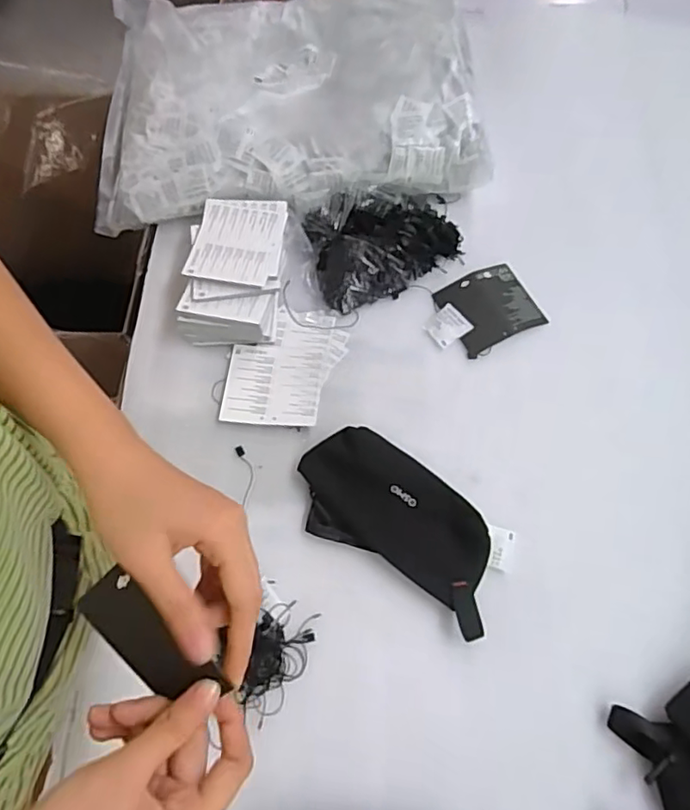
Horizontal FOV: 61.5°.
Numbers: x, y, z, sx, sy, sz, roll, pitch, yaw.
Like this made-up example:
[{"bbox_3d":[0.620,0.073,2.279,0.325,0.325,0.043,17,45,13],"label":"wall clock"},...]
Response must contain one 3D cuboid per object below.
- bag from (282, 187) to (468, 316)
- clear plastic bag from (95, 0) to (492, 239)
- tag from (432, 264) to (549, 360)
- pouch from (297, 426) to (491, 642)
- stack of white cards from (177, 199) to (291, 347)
[{"bbox_3d":[0.036,-0.185,0.652,0.191,0.057,0.126,-19,65,-6],"label":"bag"},{"bbox_3d":[-0.075,-0.391,0.732,0.455,0.096,0.355,-5,65,1],"label":"clear plastic bag"},{"bbox_3d":[0.158,-0.107,0.633,0.095,0.013,0.088,-25,66,-8],"label":"tag"},{"bbox_3d":[0.049,0.107,0.526,0.211,0.047,0.102,35,71,18],"label":"pouch"},{"bbox_3d":[-0.117,-0.144,0.630,0.102,0.054,0.154,3,65,4],"label":"stack of white cards"}]

